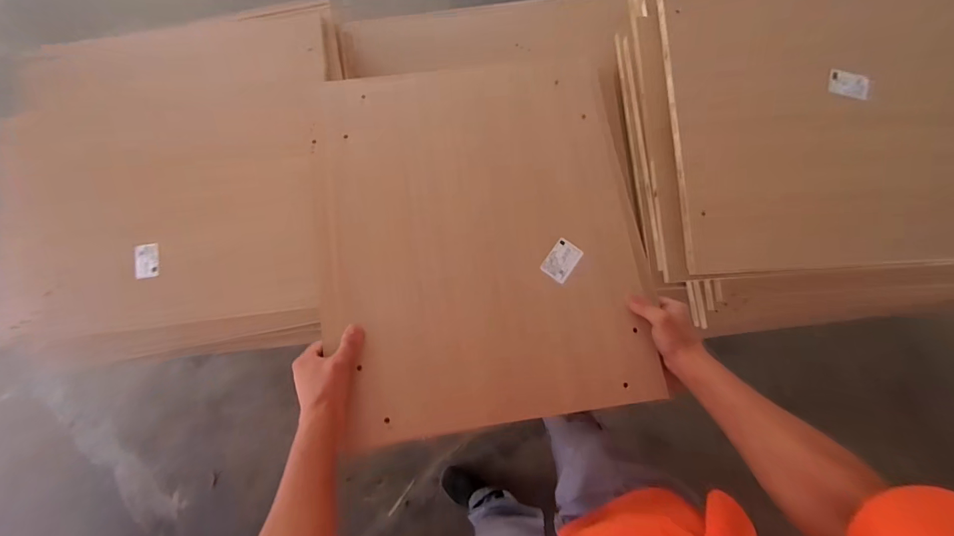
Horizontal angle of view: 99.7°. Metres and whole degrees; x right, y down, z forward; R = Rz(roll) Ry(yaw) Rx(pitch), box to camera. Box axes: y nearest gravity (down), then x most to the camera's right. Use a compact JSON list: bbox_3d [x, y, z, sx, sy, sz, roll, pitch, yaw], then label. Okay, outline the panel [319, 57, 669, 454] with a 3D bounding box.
[{"bbox_3d":[0.002,-0.059,0.585,0.442,0.017,0.536,-7,76,-3],"label":"panel"}]

